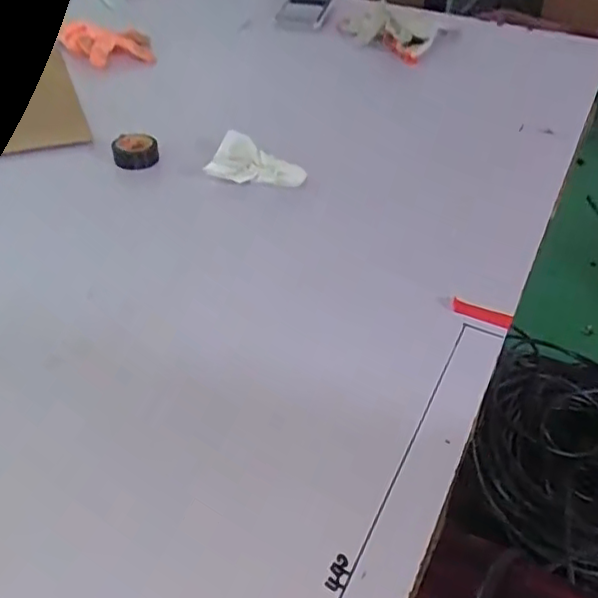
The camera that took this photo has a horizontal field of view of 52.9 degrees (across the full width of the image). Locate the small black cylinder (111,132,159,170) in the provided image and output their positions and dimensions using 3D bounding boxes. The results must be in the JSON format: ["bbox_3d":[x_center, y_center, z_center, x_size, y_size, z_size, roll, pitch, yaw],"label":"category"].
[{"bbox_3d":[-0.171,-0.155,0.628,0.046,0.022,0.046,-6,42,-10],"label":"small black cylinder"}]

